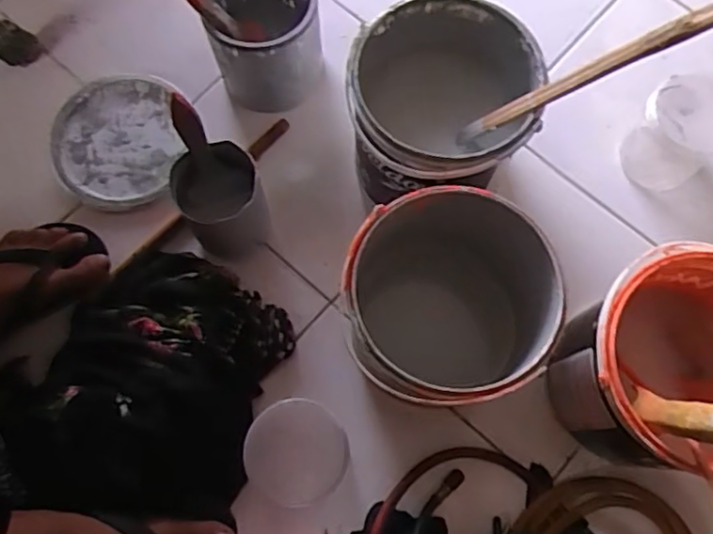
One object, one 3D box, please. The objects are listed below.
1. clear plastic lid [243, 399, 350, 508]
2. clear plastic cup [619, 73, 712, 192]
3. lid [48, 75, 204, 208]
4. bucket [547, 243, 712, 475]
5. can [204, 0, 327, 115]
[{"bbox_3d":[-0.053,0.160,0.529,0.088,0.013,0.085,0,74,0],"label":"clear plastic lid"},{"bbox_3d":[0.359,-0.150,0.694,0.091,0.098,0.089,1,74,1],"label":"clear plastic cup"},{"bbox_3d":[-0.286,-0.153,0.738,0.156,0.012,0.165,0,74,0],"label":"lid"},{"bbox_3d":[0.287,0.090,0.582,0.181,0.168,0.170,-34,77,-9],"label":"bucket"},{"bbox_3d":[-0.104,-0.269,0.714,0.117,0.133,0.132,-15,74,-4],"label":"can"}]

